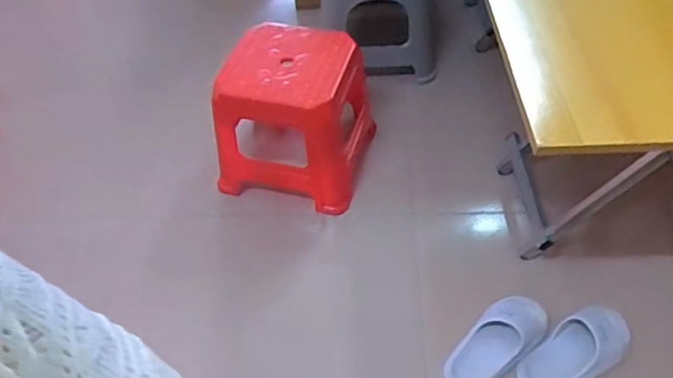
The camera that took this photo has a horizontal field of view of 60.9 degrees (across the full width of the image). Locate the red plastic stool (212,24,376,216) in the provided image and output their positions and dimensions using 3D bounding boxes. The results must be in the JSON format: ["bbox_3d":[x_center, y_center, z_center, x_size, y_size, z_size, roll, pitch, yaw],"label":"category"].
[{"bbox_3d":[-0.083,-0.161,1.181,0.271,0.320,0.307,7,51,10],"label":"red plastic stool"}]

